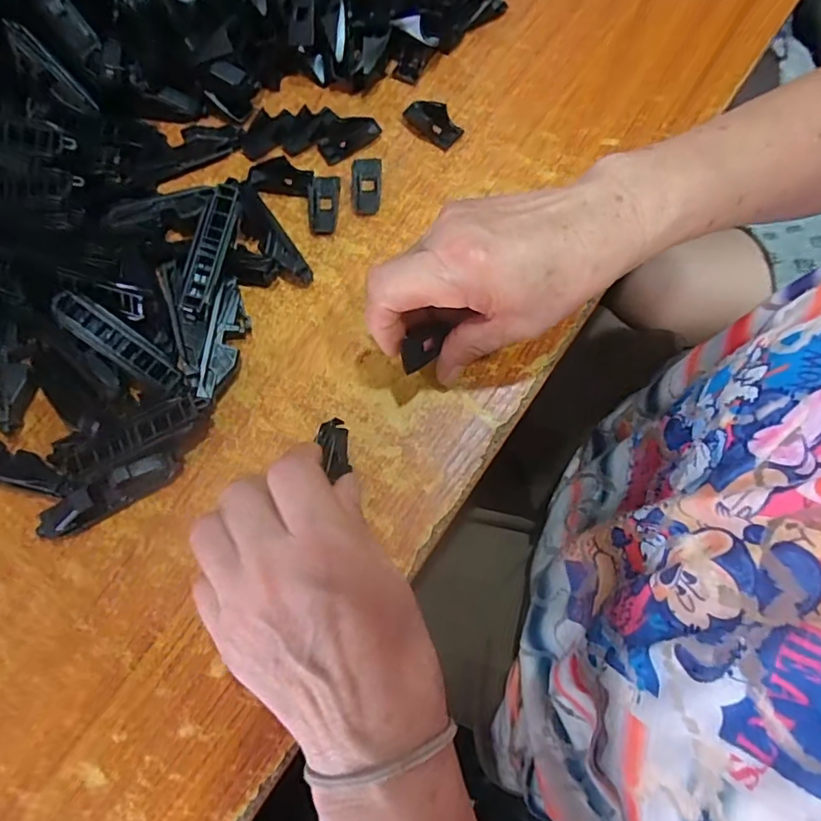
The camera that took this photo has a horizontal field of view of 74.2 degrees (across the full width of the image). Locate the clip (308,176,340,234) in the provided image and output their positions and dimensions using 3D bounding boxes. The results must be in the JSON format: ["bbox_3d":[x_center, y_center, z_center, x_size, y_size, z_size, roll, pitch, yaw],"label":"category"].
[{"bbox_3d":[-0.056,-0.132,0.348,0.019,0.006,0.041,1,73,2],"label":"clip"}]

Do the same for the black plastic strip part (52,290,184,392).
[{"bbox_3d":[-0.162,-0.038,0.302,0.076,0.004,0.018,36,76,-9],"label":"black plastic strip part"}]

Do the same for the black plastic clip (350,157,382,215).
[{"bbox_3d":[-0.029,-0.146,0.351,0.019,0.004,0.042,0,73,1],"label":"black plastic clip"}]

